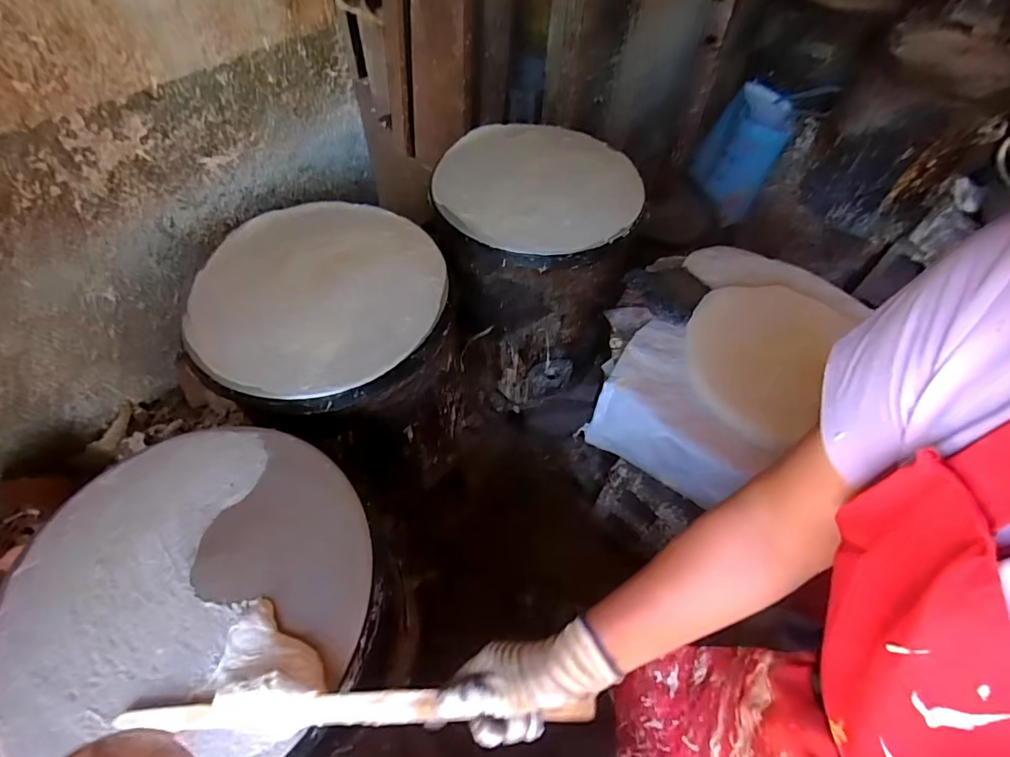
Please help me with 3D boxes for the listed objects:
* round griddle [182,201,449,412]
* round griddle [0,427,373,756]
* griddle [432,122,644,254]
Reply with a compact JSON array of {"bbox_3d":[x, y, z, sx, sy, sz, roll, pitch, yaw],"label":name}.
[{"bbox_3d":[-0.257,-0.123,0.709,0.326,0.041,0.357,1,57,-1],"label":"round griddle"},{"bbox_3d":[-0.317,0.201,0.501,0.344,0.020,0.318,1,57,-1],"label":"round griddle"},{"bbox_3d":[0.061,-0.335,0.847,0.333,0.026,0.310,1,57,-1],"label":"griddle"}]

